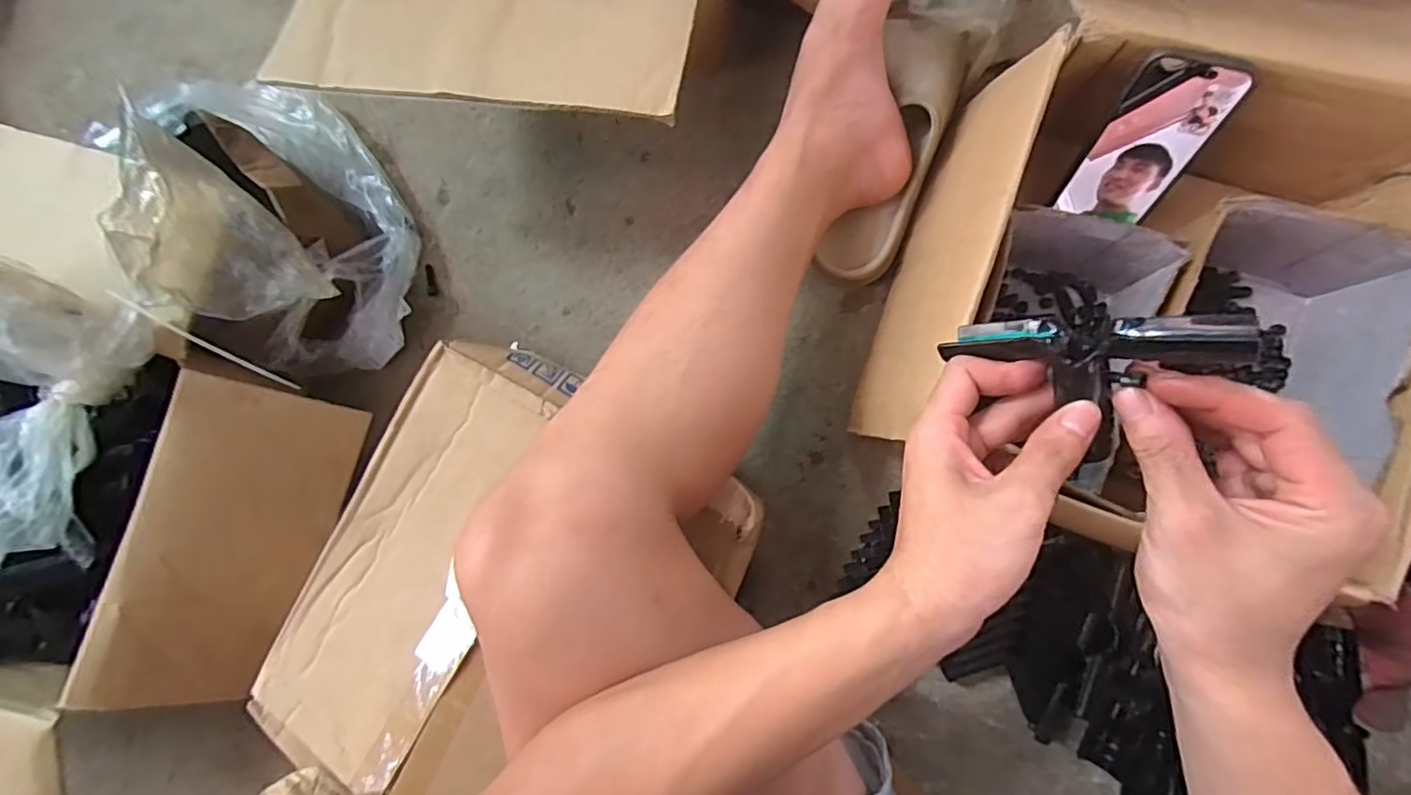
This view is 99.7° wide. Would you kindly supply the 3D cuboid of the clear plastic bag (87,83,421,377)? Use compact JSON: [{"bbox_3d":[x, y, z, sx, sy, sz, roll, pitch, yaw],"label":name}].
[{"bbox_3d":[-0.358,-0.167,0.481,0.119,0.217,0.262,-17,85,4],"label":"clear plastic bag"}]

